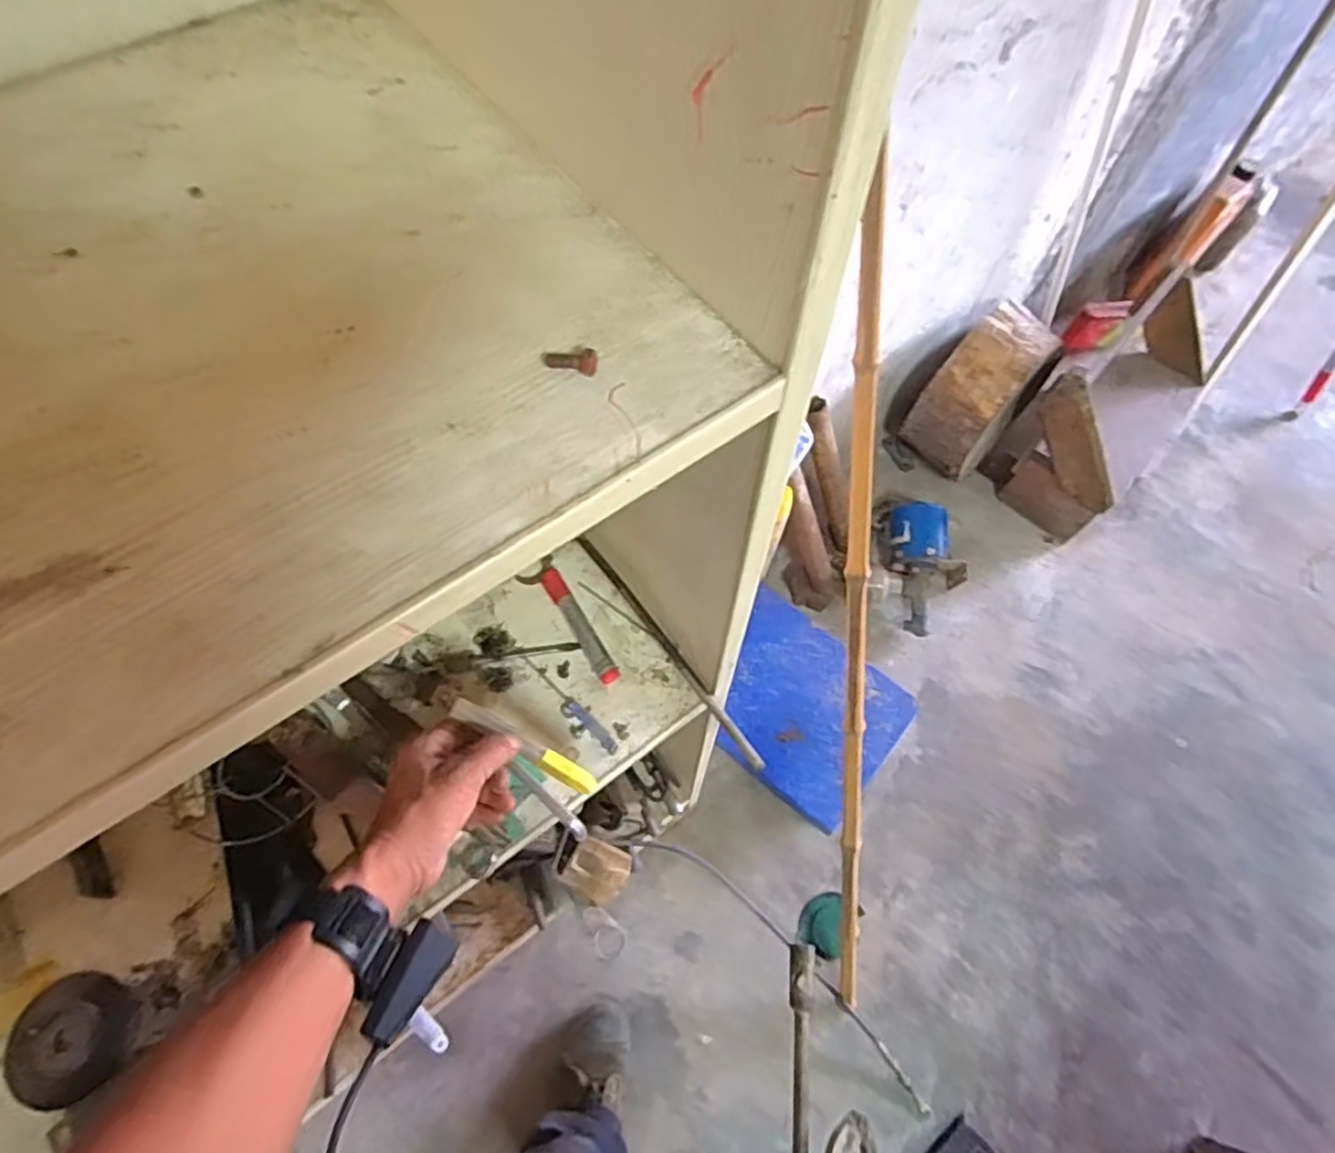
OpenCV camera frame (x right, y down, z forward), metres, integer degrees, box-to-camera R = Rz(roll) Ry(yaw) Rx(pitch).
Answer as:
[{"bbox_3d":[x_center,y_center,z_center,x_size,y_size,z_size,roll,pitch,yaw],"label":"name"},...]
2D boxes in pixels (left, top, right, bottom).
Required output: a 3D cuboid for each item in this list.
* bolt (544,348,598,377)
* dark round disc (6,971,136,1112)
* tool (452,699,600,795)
[{"bbox_3d":[-0.040,-0.088,0.290,0.022,0.008,0.008,13,64,6],"label":"bolt"},{"bbox_3d":[-0.470,0.362,0.561,0.087,0.015,0.089,0,63,0],"label":"dark round disc"},{"bbox_3d":[-0.114,0.138,0.580,0.131,0.015,0.018,33,66,-3],"label":"tool"}]

